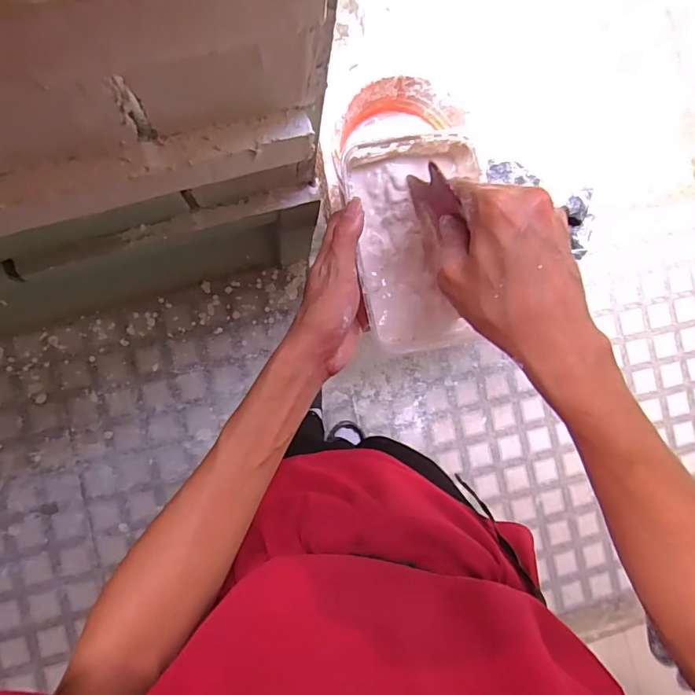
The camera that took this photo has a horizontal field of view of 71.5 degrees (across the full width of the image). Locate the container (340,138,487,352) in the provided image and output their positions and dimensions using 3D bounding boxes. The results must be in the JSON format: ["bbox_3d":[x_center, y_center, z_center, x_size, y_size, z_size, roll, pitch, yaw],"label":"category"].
[{"bbox_3d":[0.056,-0.083,0.391,0.102,0.042,0.167,-5,94,-8],"label":"container"}]

